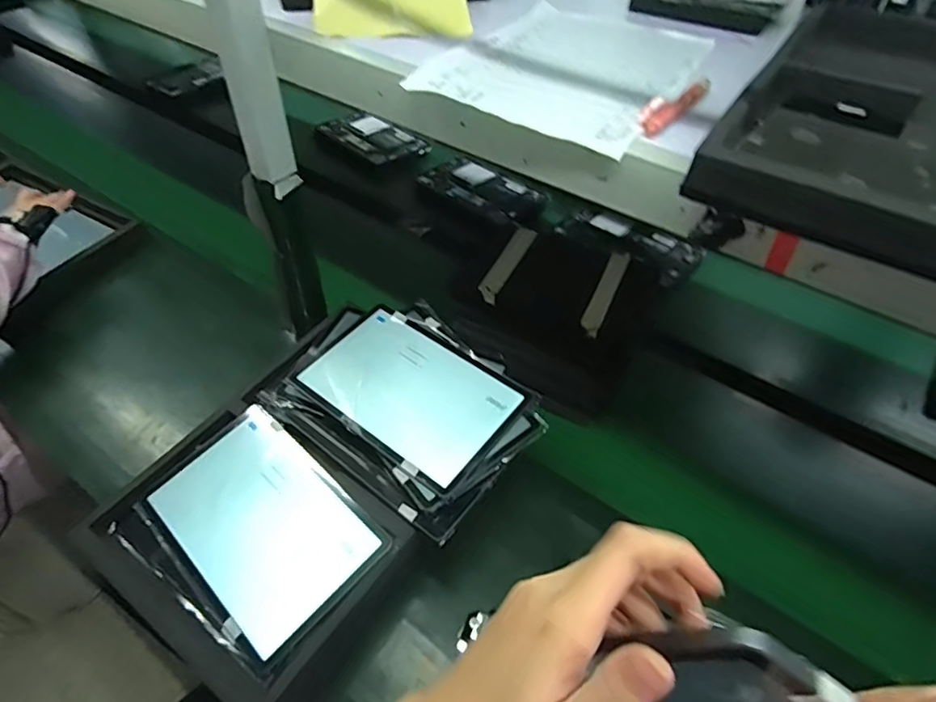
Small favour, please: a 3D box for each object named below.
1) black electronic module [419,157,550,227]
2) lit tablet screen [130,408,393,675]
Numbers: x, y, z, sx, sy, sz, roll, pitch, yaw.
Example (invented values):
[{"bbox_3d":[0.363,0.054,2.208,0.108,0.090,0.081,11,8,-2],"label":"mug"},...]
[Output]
[{"bbox_3d":[0.039,-0.354,1.220,0.270,0.011,0.161,32,54,24],"label":"black electronic module"},{"bbox_3d":[-0.226,0.185,0.600,0.247,0.010,0.167,36,65,25],"label":"lit tablet screen"}]

